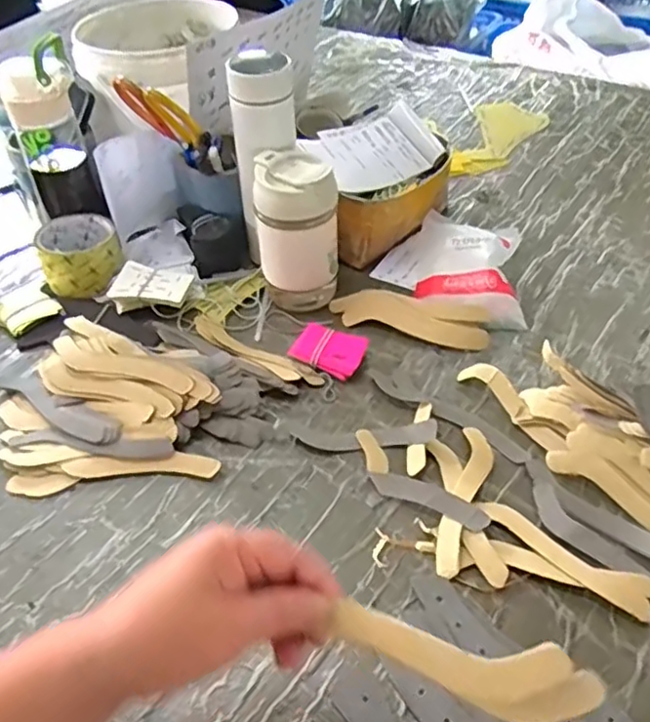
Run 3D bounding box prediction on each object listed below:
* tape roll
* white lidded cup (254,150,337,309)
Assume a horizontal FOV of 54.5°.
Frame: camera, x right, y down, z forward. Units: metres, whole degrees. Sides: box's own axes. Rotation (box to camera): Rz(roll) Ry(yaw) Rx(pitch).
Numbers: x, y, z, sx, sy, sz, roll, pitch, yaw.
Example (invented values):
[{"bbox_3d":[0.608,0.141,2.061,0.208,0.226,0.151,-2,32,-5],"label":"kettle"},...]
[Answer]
[{"bbox_3d":[-0.280,-0.119,0.731,0.088,0.056,0.095,-17,47,-13],"label":"tape roll"},{"bbox_3d":[-0.028,-0.138,0.665,0.078,0.153,0.078,-2,45,2],"label":"white lidded cup"}]

